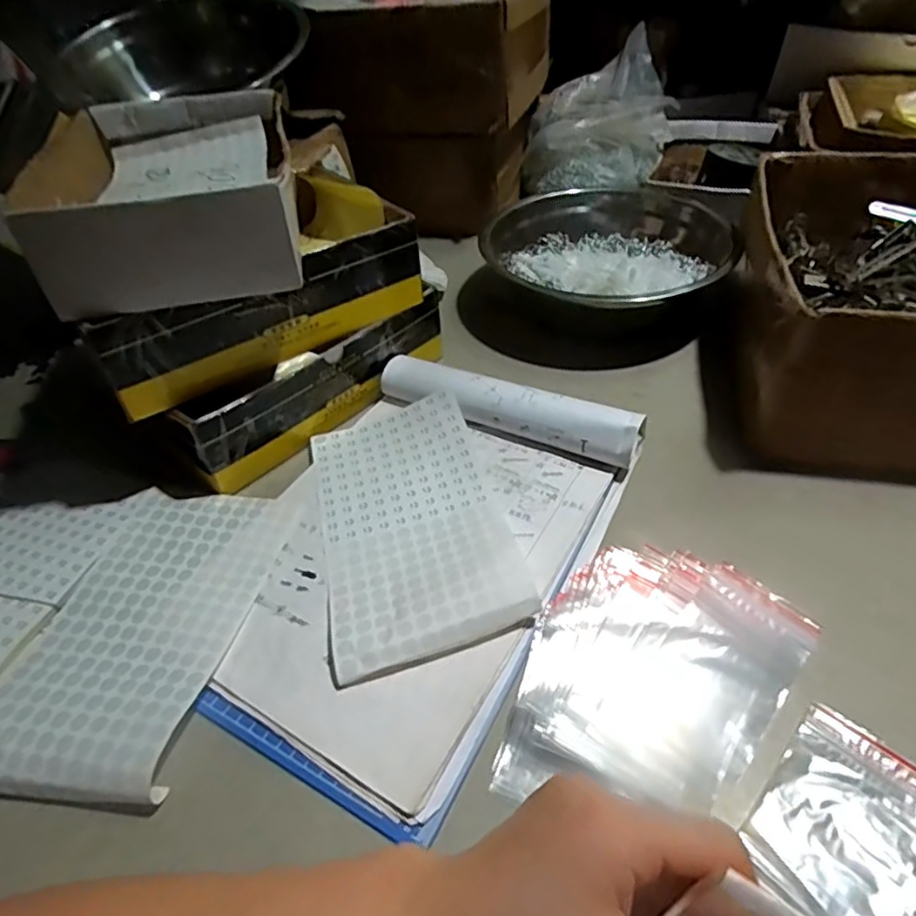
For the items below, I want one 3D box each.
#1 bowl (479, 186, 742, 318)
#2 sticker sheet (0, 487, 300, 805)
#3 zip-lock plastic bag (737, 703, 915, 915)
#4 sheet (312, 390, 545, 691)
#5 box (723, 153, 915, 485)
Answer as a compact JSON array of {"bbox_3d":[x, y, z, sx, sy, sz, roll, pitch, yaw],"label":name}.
[{"bbox_3d":[0.147,-0.201,0.620,0.195,0.078,0.208,-22,47,-18],"label":"bowl"},{"bbox_3d":[-0.196,0.097,0.379,0.120,0.018,0.204,6,45,10],"label":"sticker sheet"},{"bbox_3d":[0.184,0.174,0.289,0.067,0.006,0.096,33,55,31],"label":"zip-lock plastic bag"},{"bbox_3d":[-0.036,0.037,0.427,0.127,0.024,0.213,-13,45,-10],"label":"sheet"},{"bbox_3d":[0.373,-0.132,0.501,0.254,0.122,0.299,9,46,12],"label":"box"}]

